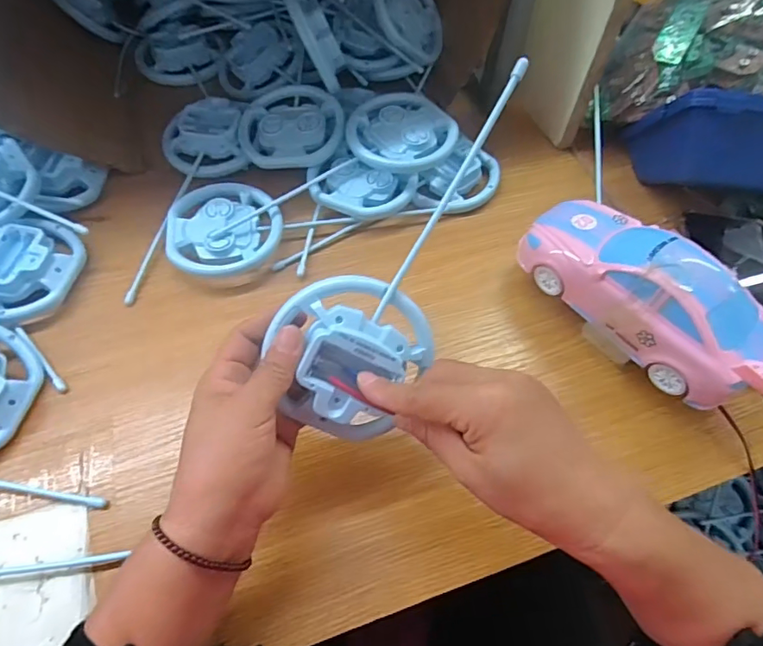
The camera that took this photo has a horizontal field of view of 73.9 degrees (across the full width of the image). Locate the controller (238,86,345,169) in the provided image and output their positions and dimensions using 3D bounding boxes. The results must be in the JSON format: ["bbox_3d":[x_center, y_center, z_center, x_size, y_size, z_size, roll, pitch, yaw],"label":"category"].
[{"bbox_3d":[-0.092,-0.204,0.517,0.102,0.019,0.102,-8,60,-7],"label":"controller"}]

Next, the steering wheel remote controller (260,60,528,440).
[{"bbox_3d":[0.017,-0.040,0.295,0.092,0.032,0.237,28,98,-27],"label":"steering wheel remote controller"}]

